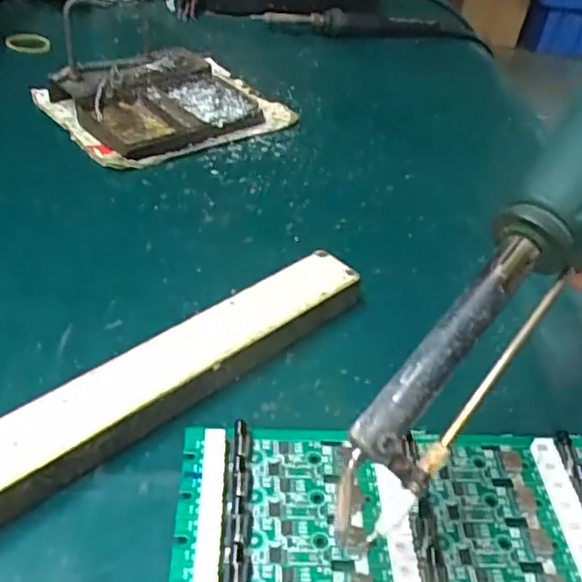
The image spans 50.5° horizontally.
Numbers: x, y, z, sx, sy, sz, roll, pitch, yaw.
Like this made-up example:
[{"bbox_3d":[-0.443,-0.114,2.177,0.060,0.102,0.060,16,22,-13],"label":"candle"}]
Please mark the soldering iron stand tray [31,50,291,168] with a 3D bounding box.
[{"bbox_3d":[-0.086,-0.137,0.435,0.145,0.032,0.112,-25,49,-32],"label":"soldering iron stand tray"}]

